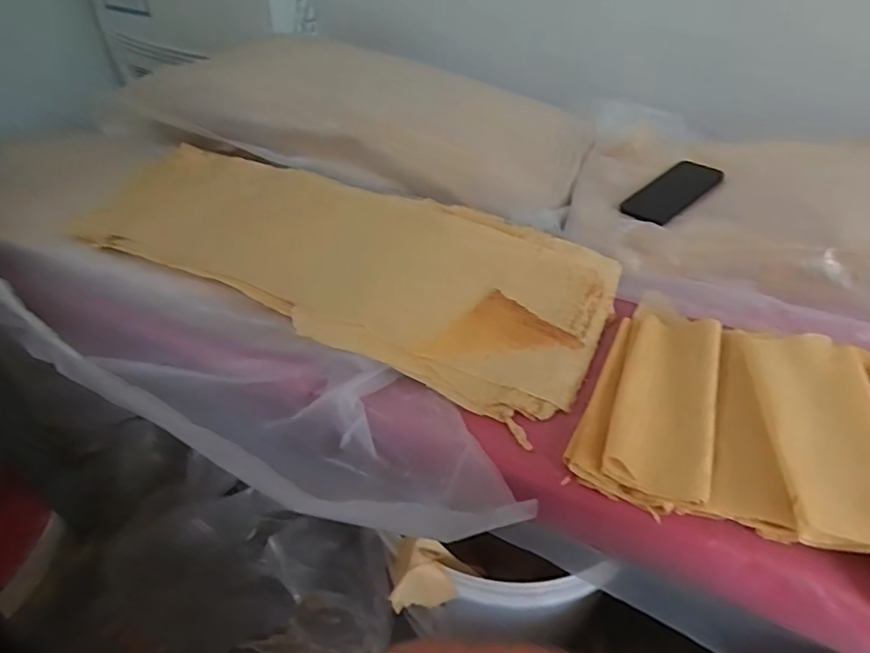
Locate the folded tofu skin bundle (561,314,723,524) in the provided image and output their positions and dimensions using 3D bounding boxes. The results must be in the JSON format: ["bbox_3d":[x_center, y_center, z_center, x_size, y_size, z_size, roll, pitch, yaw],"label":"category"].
[{"bbox_3d":[0.251,0.084,0.678,0.135,0.040,0.263,17,45,20],"label":"folded tofu skin bundle"}]

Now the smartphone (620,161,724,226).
[{"bbox_3d":[0.361,-0.204,0.897,0.165,0.011,0.076,-38,59,-24],"label":"smartphone"}]

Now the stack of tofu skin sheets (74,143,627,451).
[{"bbox_3d":[-0.102,-0.099,0.823,0.677,0.052,0.302,24,56,9],"label":"stack of tofu skin sheets"}]

